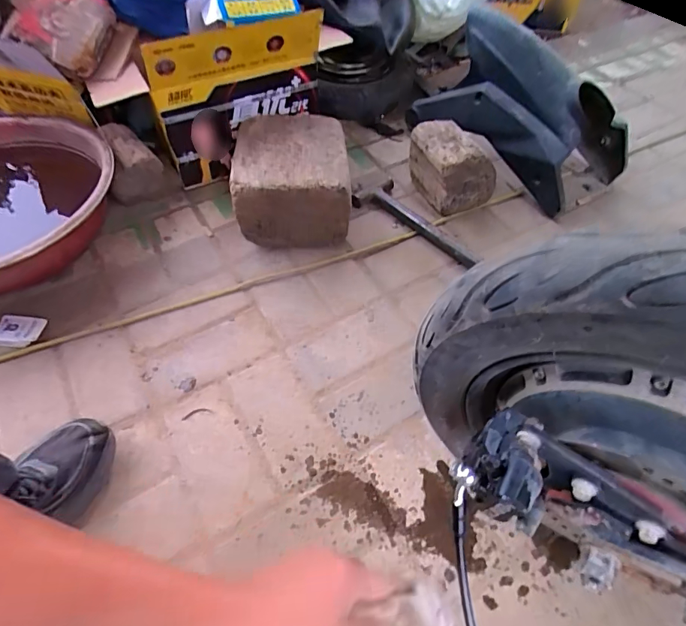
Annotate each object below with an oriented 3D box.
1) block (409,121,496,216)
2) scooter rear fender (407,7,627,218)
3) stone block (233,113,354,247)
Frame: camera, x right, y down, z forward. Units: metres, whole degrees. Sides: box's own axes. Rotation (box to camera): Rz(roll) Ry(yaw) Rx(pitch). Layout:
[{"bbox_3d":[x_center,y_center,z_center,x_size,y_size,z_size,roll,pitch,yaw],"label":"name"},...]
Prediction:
[{"bbox_3d":[0.203,-0.278,0.810,0.110,0.124,0.142,-19,58,-13],"label":"block"},{"bbox_3d":[0.360,-0.407,0.849,0.236,0.221,0.380,-36,63,-22],"label":"scooter rear fender"},{"bbox_3d":[-0.086,-0.235,0.765,0.186,0.137,0.211,-2,56,-1],"label":"stone block"}]

